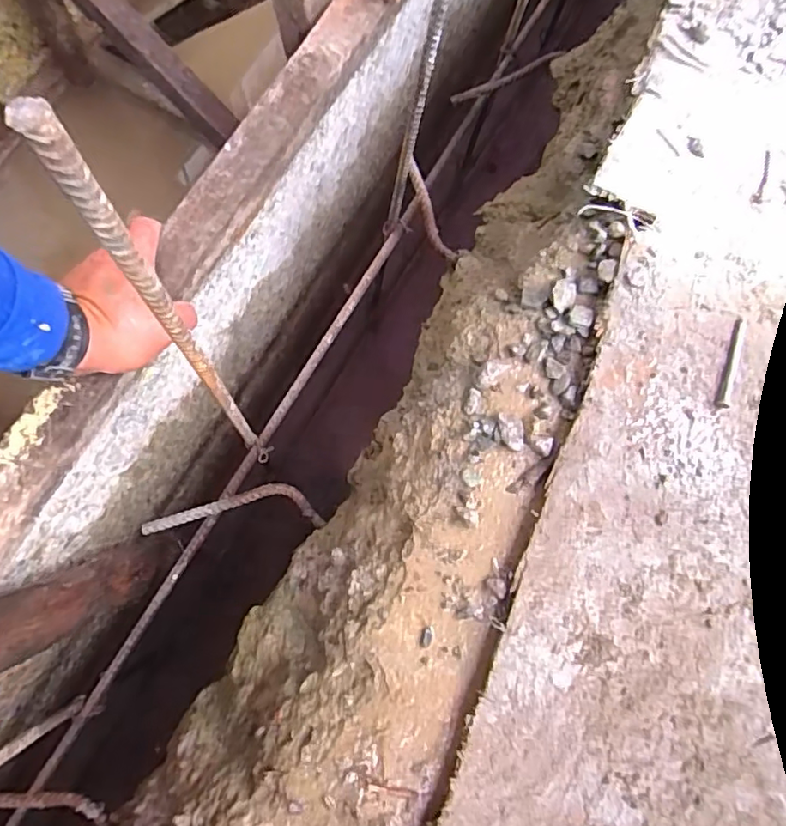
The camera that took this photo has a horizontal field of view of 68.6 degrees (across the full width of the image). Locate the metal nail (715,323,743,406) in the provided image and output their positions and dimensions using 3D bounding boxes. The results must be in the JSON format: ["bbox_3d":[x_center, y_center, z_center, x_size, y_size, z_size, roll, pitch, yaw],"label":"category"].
[{"bbox_3d":[0.250,-0.037,0.426,0.008,0.004,0.071,20,78,5],"label":"metal nail"}]

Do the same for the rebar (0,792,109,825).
[{"bbox_3d":[-0.299,0.331,0.489,0.116,0.011,0.019,7,79,-3],"label":"rebar"}]

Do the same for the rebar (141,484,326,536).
[{"bbox_3d":[-0.148,0.089,0.539,0.162,0.013,0.039,-2,80,-5],"label":"rebar"}]

